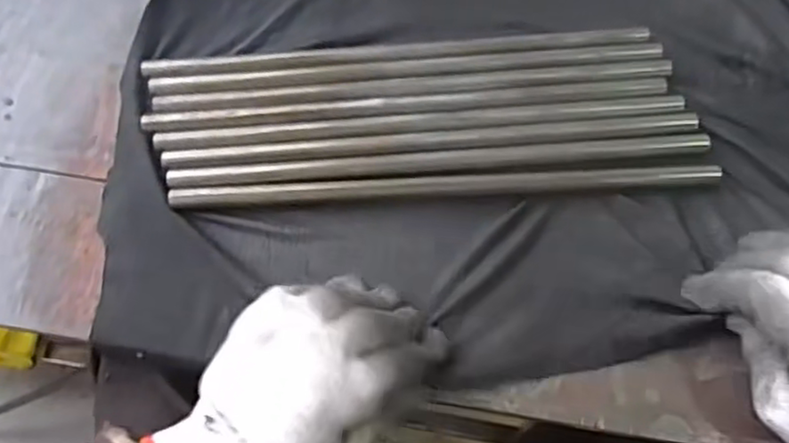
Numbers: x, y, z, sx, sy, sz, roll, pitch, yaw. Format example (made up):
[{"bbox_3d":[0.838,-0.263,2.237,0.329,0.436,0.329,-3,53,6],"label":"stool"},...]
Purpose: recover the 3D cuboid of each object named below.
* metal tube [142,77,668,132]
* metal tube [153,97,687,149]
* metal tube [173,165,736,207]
[{"bbox_3d":[0.006,-0.079,0.452,0.347,0.011,0.015,-4,70,1],"label":"metal tube"},{"bbox_3d":[0.017,-0.066,0.447,0.346,0.010,0.015,-4,70,1],"label":"metal tube"},{"bbox_3d":[0.031,-0.024,0.436,0.347,0.016,0.015,-3,70,1],"label":"metal tube"}]

